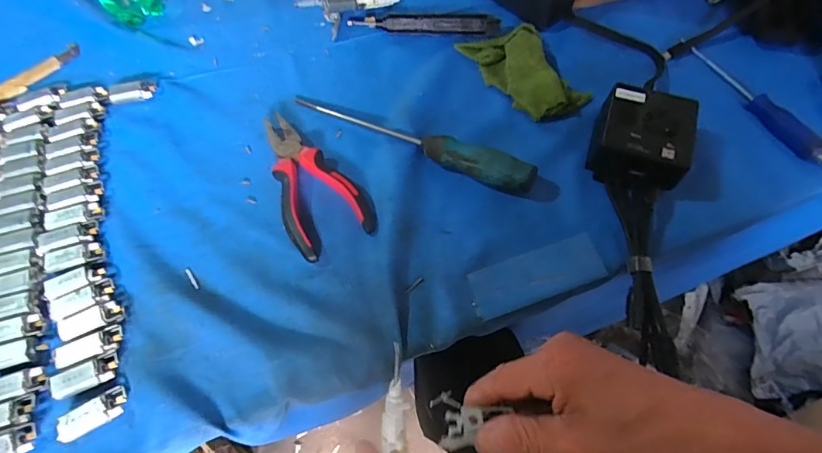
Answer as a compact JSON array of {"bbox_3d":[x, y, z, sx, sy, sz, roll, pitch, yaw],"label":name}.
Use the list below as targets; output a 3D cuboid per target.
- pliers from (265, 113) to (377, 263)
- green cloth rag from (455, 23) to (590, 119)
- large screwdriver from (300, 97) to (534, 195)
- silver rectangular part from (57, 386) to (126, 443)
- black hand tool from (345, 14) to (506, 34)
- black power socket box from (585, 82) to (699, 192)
[{"bbox_3d":[-0.095,-0.045,0.414,0.073,0.019,0.151,-27,66,-12],"label":"pliers"},{"bbox_3d":[0.118,-0.166,0.468,0.077,0.025,0.129,-24,65,-10],"label":"green cloth rag"},{"bbox_3d":[-0.004,-0.085,0.426,0.247,0.031,0.026,25,66,13],"label":"large screwdriver"},{"bbox_3d":[-0.232,0.137,0.328,0.046,0.011,0.020,-32,67,-14],"label":"silver rectangular part"},{"bbox_3d":[0.015,-0.225,0.498,0.162,0.013,0.019,4,64,3],"label":"black hand tool"},{"bbox_3d":[0.203,-0.076,0.404,0.075,0.048,0.084,17,65,9],"label":"black power socket box"}]

